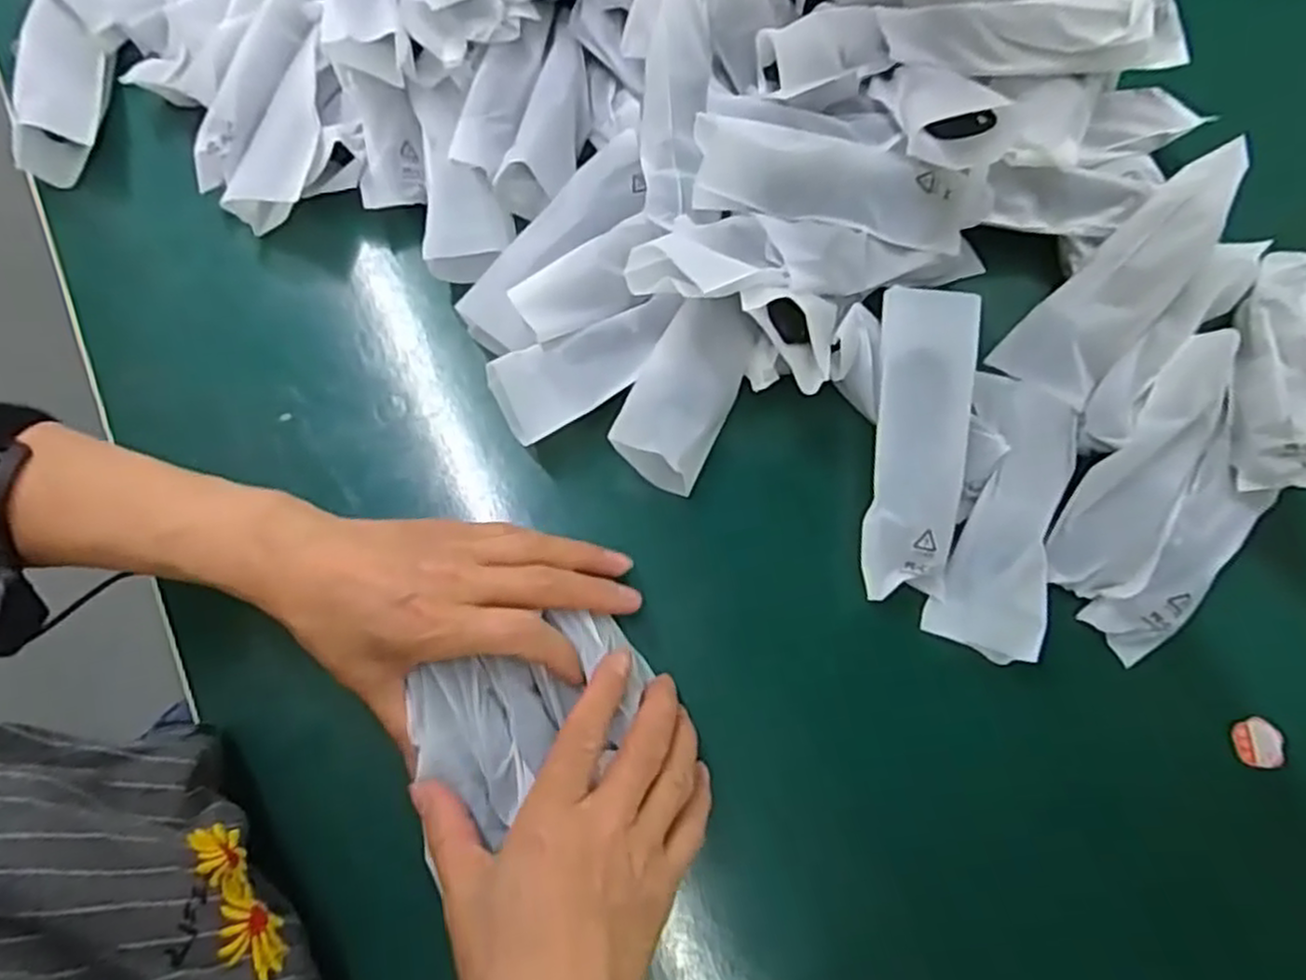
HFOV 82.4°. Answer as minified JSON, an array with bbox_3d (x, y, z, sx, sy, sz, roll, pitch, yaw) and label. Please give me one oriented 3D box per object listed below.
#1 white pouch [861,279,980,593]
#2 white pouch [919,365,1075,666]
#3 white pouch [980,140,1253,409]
[{"bbox_3d":[0.133,-0.024,0.376,0.045,0.018,0.152,8,86,4],"label":"white pouch"},{"bbox_3d":[0.183,0.010,0.382,0.051,0.023,0.147,17,73,6],"label":"white pouch"},{"bbox_3d":[0.257,-0.114,0.404,0.052,0.022,0.150,43,98,13],"label":"white pouch"}]

